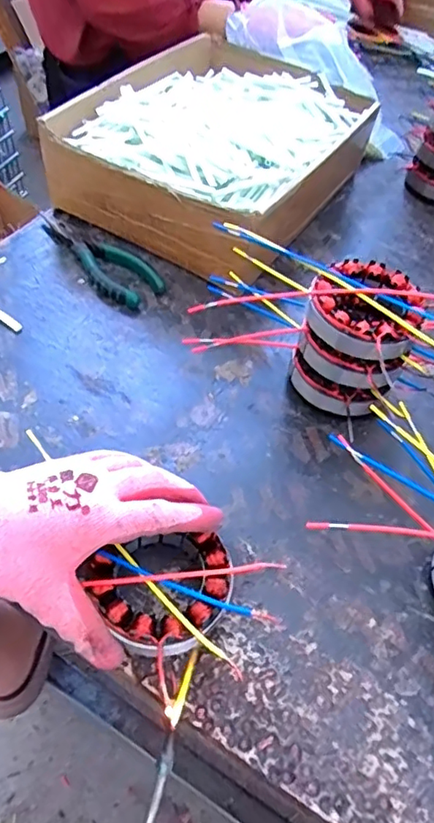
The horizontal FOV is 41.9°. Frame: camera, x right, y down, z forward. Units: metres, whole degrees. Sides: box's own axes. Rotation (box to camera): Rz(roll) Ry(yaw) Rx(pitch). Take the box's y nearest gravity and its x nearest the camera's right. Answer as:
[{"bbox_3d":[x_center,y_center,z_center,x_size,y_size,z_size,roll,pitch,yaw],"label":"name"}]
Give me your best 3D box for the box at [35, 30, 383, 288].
[{"bbox_3d":[0.008,-0.293,0.614,0.242,0.080,0.325,27,54,15],"label":"box"}]

